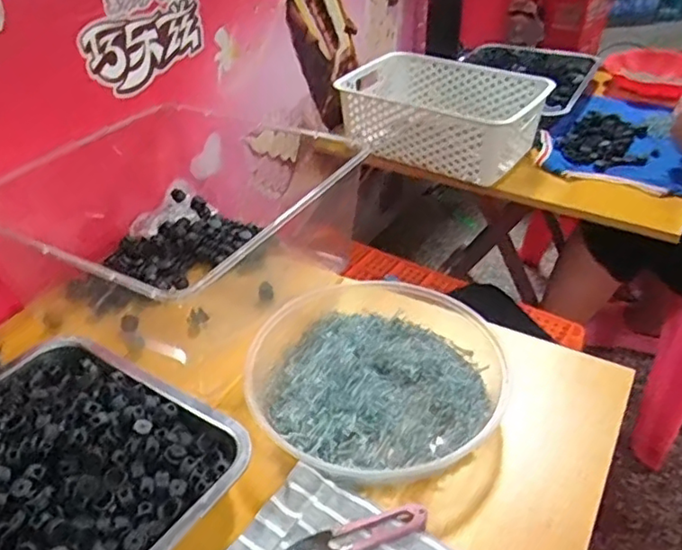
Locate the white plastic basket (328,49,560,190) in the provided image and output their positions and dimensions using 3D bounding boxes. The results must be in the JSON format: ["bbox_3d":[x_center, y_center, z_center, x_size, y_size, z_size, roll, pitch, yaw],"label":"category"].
[{"bbox_3d":[0.154,-0.278,1.033,0.218,0.100,0.333,-31,45,-34],"label":"white plastic basket"}]

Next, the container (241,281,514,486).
[{"bbox_3d":[0.034,0.086,0.552,0.231,0.037,0.210,-1,36,1],"label":"container"}]

